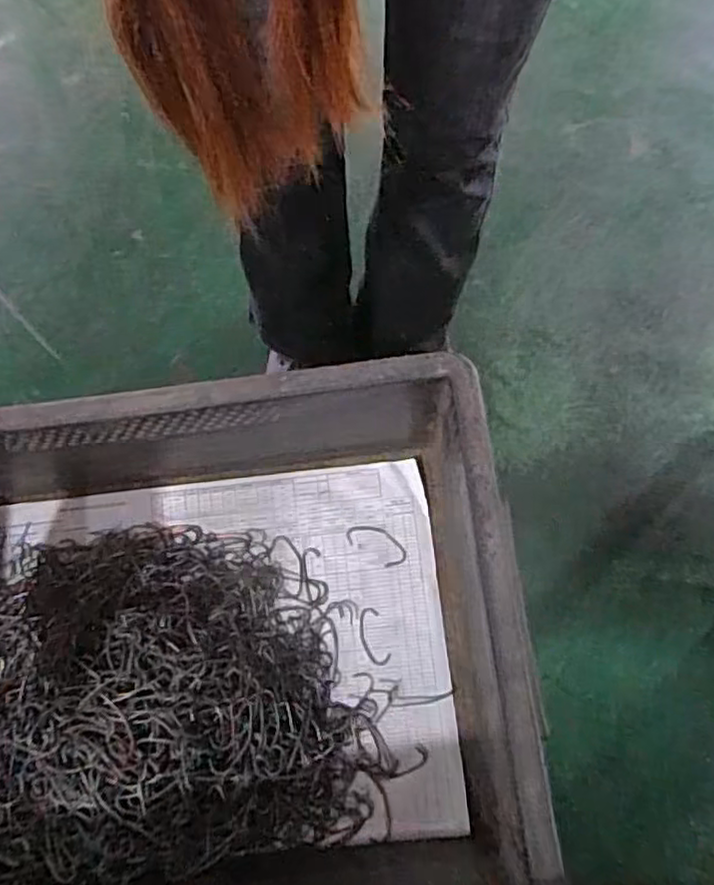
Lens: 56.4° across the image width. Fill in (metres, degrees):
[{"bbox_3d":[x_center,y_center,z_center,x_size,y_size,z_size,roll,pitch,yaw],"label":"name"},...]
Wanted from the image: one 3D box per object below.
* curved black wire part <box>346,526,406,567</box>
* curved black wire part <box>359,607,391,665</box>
[{"bbox_3d":[0.012,0.061,0.401,0.037,0.004,0.018,30,74,9],"label":"curved black wire part"},{"bbox_3d":[0.009,0.114,0.389,0.015,0.004,0.033,-15,72,-5],"label":"curved black wire part"}]

